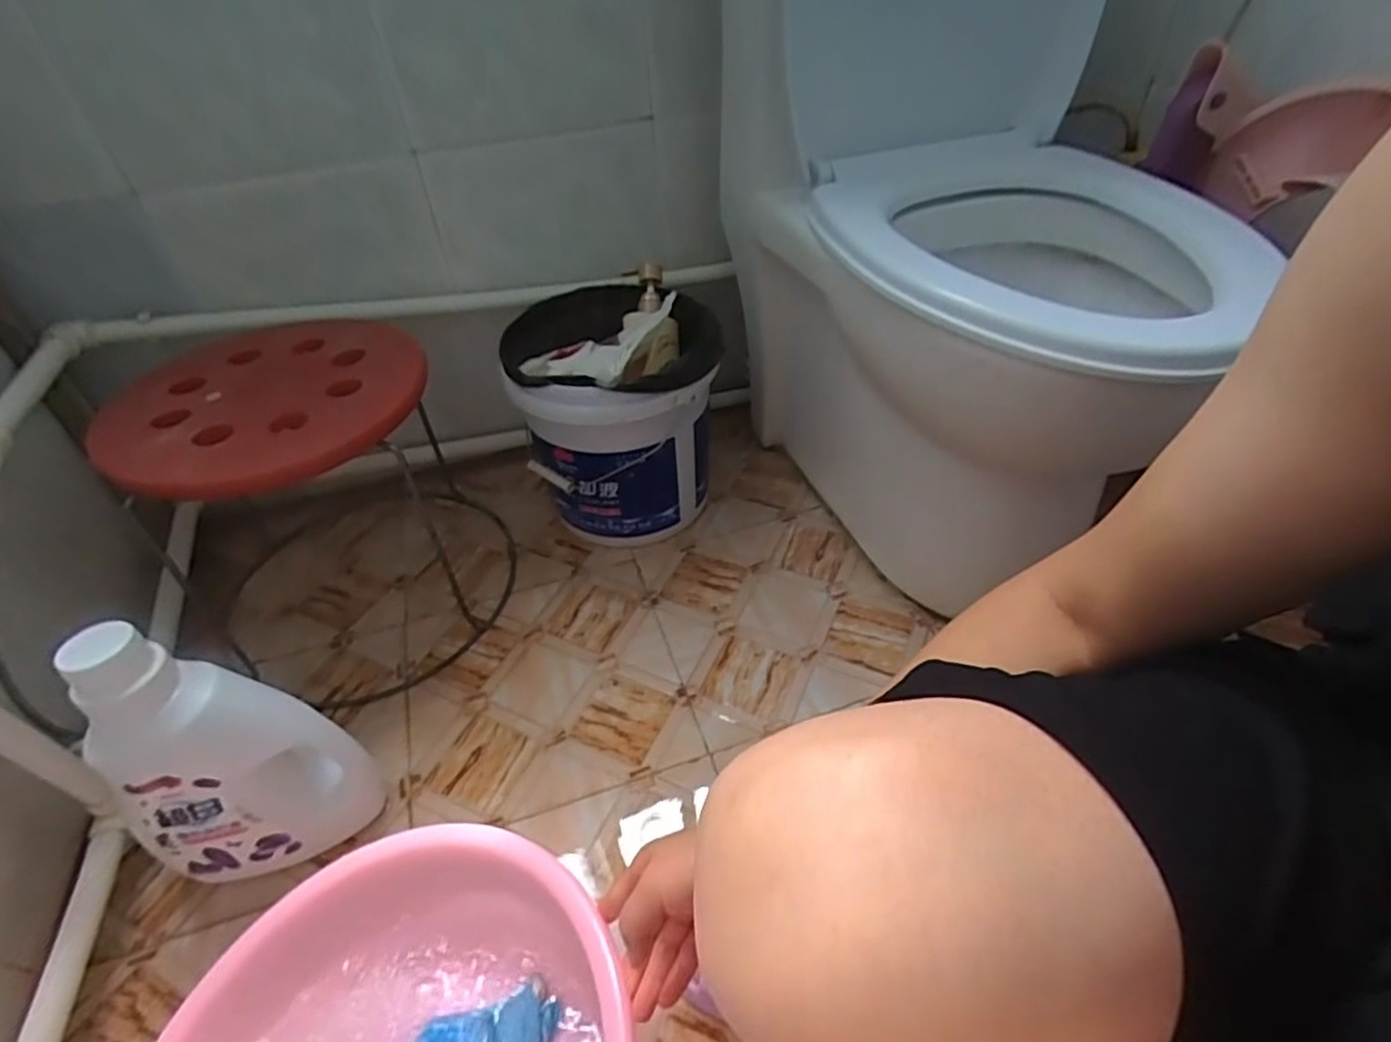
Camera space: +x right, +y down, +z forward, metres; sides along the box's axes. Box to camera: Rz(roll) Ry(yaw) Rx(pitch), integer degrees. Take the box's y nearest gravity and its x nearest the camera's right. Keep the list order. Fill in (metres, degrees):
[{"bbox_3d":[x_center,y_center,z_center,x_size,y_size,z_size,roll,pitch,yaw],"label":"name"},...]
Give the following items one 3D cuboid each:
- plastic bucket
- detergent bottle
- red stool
[{"bbox_3d":[-0.101,-0.142,0.905,0.248,0.294,0.263,-1,42,1],"label":"plastic bucket"},{"bbox_3d":[-0.389,0.200,0.557,0.160,0.286,0.086,-5,43,-3],"label":"detergent bottle"},{"bbox_3d":[-0.437,-0.029,0.794,0.362,0.316,0.383,-29,49,-26],"label":"red stool"}]

